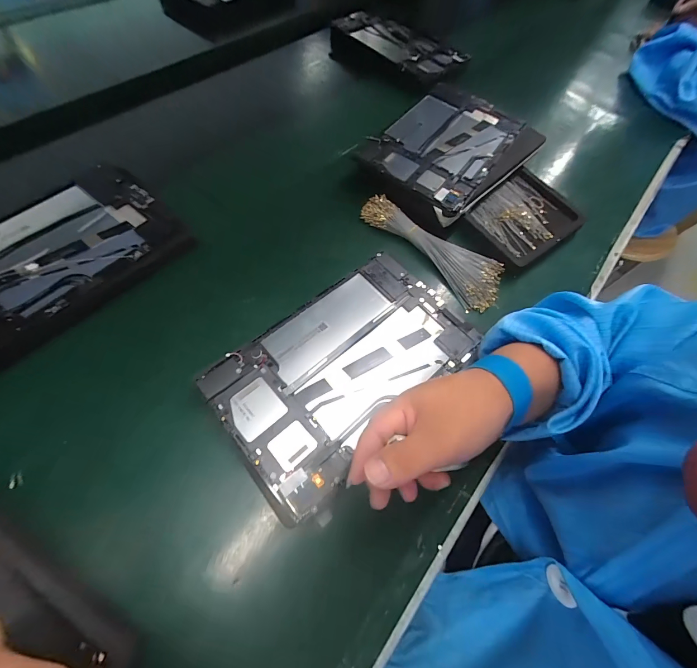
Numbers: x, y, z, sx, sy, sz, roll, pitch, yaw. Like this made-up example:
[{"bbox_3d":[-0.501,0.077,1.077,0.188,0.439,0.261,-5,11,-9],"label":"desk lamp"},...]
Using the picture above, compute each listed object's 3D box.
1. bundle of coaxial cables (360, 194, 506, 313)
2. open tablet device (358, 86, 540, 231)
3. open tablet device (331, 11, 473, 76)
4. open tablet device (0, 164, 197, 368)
[{"bbox_3d":[0.110,-0.113,0.405,0.076,0.031,0.194,-38,71,-21],"label":"bundle of coaxial cables"},{"bbox_3d":[0.142,-0.259,0.448,0.171,0.015,0.239,38,66,11],"label":"open tablet device"},{"bbox_3d":[0.100,-0.570,0.629,0.141,0.024,0.238,-39,71,-21],"label":"open tablet device"},{"bbox_3d":[-0.307,-0.086,0.340,0.234,0.006,0.180,-38,71,-21],"label":"open tablet device"}]

